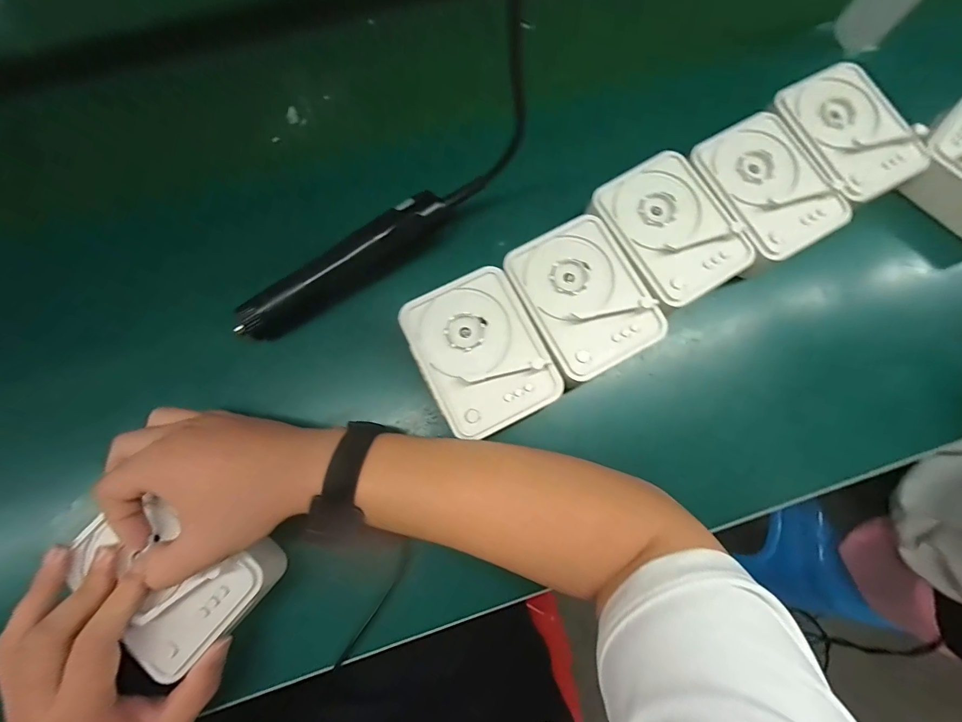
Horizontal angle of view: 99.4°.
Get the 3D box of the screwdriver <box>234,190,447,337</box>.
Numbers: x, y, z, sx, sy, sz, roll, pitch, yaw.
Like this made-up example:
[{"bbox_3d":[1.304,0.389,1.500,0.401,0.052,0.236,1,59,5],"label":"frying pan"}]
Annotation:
[{"bbox_3d":[-0.120,-0.083,0.354,0.197,0.036,0.028,-34,80,-8],"label":"screwdriver"}]

